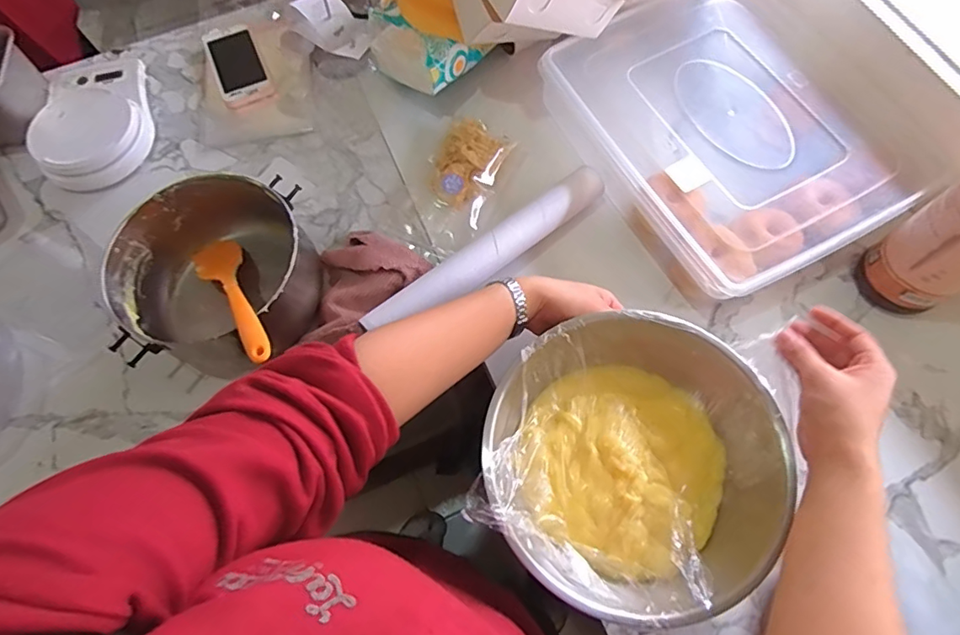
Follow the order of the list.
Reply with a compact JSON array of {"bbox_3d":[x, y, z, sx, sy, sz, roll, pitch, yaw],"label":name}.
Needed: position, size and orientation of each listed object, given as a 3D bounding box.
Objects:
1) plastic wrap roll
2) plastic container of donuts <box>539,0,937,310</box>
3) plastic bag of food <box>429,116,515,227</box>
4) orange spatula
[{"bbox_3d":[0.014,-0.068,0.564,0.302,0.039,0.042,-37,71,-11],"label":"plastic wrap roll"},{"bbox_3d":[0.276,-0.208,0.590,0.289,0.069,0.350,-26,69,-8],"label":"plastic container of donuts"},{"bbox_3d":[-0.019,-0.180,0.625,0.084,0.029,0.120,21,71,10],"label":"plastic bag of food"},{"bbox_3d":[-0.244,-0.026,0.513,0.051,0.009,0.277,-38,40,-12],"label":"orange spatula"}]

